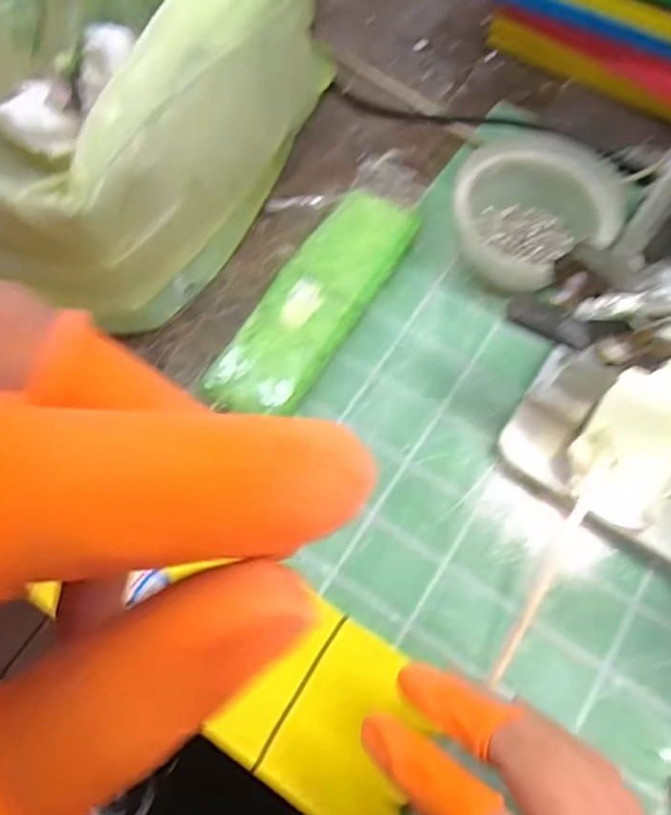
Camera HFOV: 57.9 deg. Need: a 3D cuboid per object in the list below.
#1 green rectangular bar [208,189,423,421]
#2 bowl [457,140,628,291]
[{"bbox_3d":[-0.012,-0.069,0.387,0.058,0.016,0.179,30,71,11],"label":"green rectangular bar"},{"bbox_3d":[0.126,-0.122,0.392,0.101,0.051,0.090,17,69,6],"label":"bowl"}]

